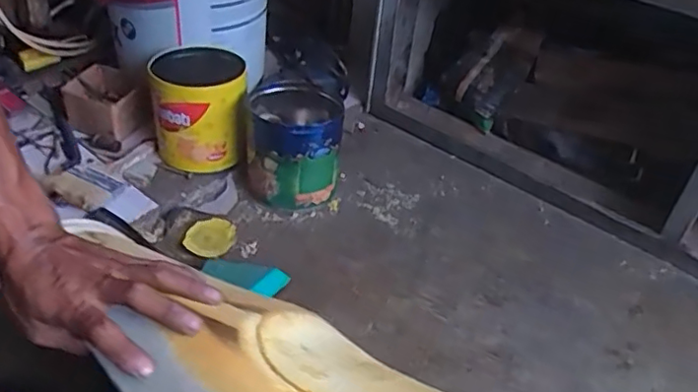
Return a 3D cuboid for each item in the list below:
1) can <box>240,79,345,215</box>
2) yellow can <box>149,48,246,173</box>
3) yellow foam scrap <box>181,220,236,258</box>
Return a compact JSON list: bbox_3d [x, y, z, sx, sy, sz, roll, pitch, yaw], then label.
[{"bbox_3d":[-0.093,-0.078,0.977,0.153,0.141,0.157,2,38,-7],"label":"can"},{"bbox_3d":[-0.247,-0.138,1.010,0.144,0.169,0.146,0,38,-7],"label":"yellow can"},{"bbox_3d":[-0.204,0.061,0.893,0.071,0.017,0.065,15,38,9],"label":"yellow foam scrap"}]

